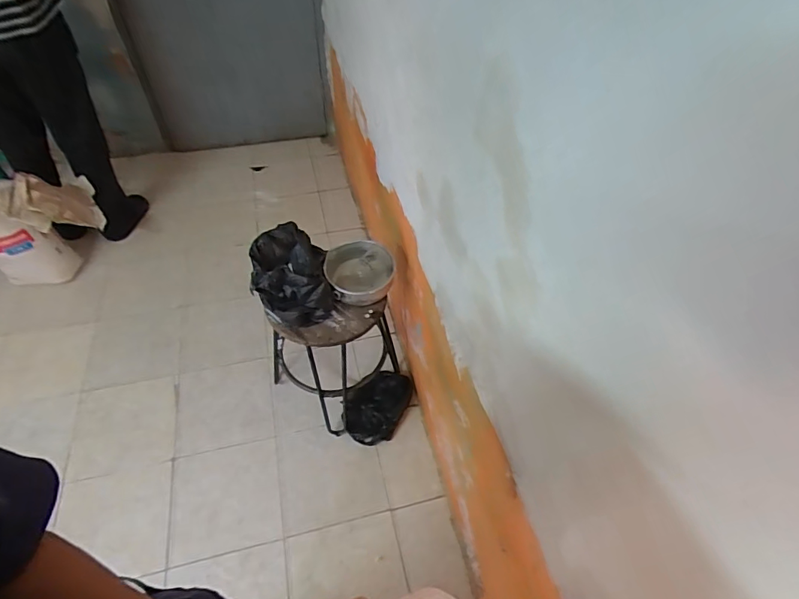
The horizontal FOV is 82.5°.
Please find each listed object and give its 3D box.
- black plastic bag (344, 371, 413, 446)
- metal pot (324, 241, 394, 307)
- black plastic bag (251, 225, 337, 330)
[{"bbox_3d":[-0.074,0.354,1.514,0.180,0.094,0.253,24,52,18],"label":"black plastic bag"},{"bbox_3d":[-0.111,-0.068,1.257,0.180,0.089,0.190,1,48,-1],"label":"metal pot"},{"bbox_3d":[-0.280,-0.059,1.184,0.190,0.145,0.222,-12,50,-13],"label":"black plastic bag"}]

